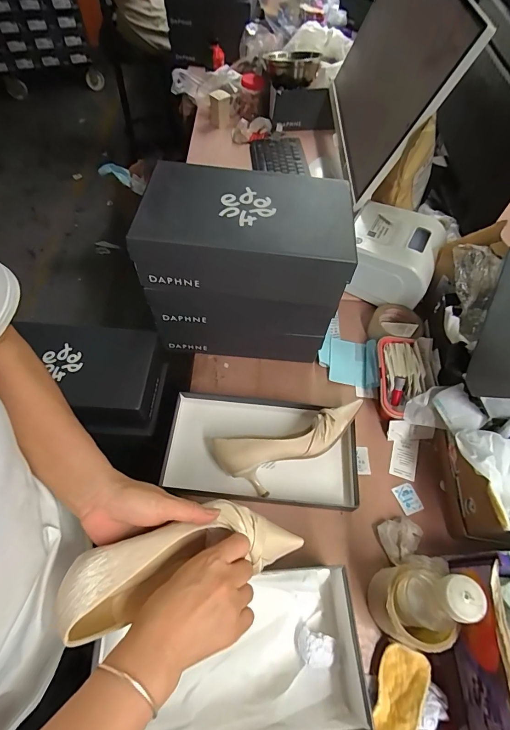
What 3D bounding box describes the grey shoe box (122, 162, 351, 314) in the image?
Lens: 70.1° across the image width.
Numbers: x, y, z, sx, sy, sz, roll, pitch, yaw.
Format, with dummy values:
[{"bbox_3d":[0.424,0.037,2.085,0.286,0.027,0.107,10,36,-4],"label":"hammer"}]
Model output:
[{"bbox_3d":[-0.012,-0.199,0.540,0.291,0.095,0.174,6,59,1],"label":"grey shoe box"}]

